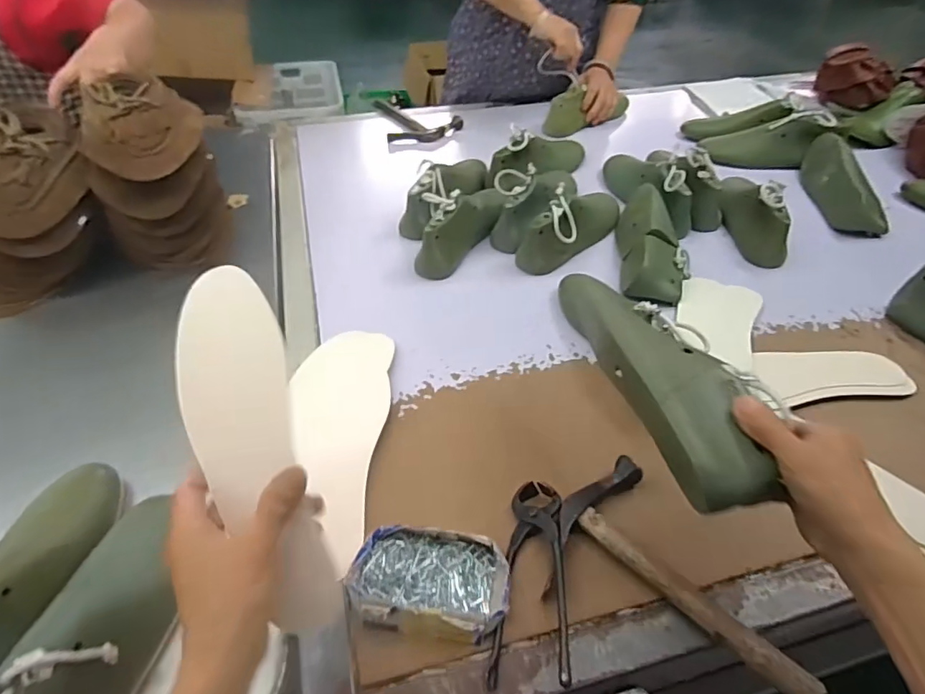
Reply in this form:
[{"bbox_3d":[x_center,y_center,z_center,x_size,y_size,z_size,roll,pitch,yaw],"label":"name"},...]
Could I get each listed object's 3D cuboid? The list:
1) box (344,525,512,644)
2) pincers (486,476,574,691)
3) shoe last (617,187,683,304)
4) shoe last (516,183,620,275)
[{"bbox_3d":[-0.029,0.195,0.446,0.129,0.030,0.081,5,44,5],"label":"box"},{"bbox_3d":[0.064,0.190,0.457,0.059,0.026,0.175,8,44,8],"label":"pincers"},{"bbox_3d":[0.278,-0.171,0.802,0.076,0.068,0.240,7,44,7],"label":"shoe last"},{"bbox_3d":[0.177,-0.200,0.825,0.069,0.096,0.233,29,50,27],"label":"shoe last"}]

